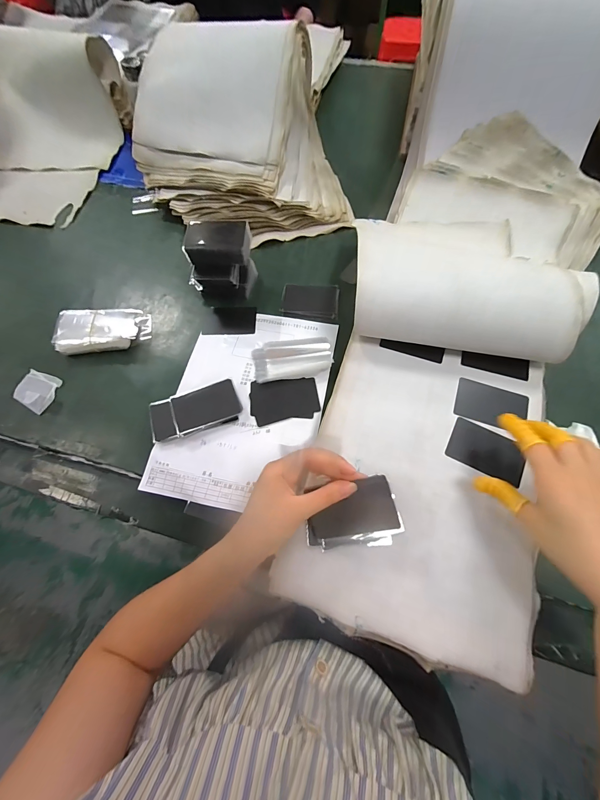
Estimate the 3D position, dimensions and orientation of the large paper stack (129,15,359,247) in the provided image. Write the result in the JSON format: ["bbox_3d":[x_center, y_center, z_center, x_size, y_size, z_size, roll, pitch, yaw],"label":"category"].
[{"bbox_3d":[-0.111,-0.460,0.554,0.377,0.169,0.322,-6,66,-1],"label":"large paper stack"}]

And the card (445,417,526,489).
[{"bbox_3d":[0.218,0.058,0.364,0.081,0.004,0.053,24,69,17],"label":"card"}]

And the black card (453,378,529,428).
[{"bbox_3d":[0.237,0.006,0.388,0.083,0.004,0.054,18,68,9],"label":"black card"}]

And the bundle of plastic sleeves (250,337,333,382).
[{"bbox_3d":[-0.011,-0.061,0.459,0.113,0.014,0.062,-8,66,-2],"label":"bundle of plastic sleeves"}]

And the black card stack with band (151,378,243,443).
[{"bbox_3d":[-0.142,0.014,0.426,0.118,0.021,0.058,-20,67,-7],"label":"black card stack with band"}]

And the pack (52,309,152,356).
[{"bbox_3d":[-0.300,-0.107,0.477,0.128,0.029,0.070,-3,66,0],"label":"pack"}]

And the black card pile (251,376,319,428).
[{"bbox_3d":[-0.022,0.000,0.438,0.093,0.004,0.062,-7,66,-2],"label":"black card pile"}]

